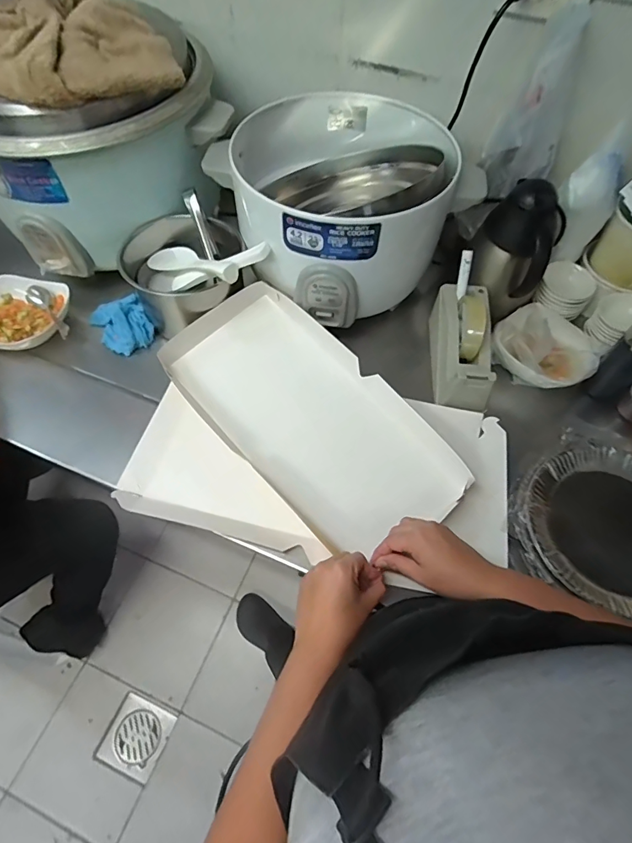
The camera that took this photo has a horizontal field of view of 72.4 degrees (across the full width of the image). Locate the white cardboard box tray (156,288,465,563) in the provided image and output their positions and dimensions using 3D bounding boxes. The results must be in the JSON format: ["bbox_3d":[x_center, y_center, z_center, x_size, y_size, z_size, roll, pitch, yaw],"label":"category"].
[{"bbox_3d":[-0.016,-0.014,0.653,0.221,0.037,0.467,-44,77,-1],"label":"white cardboard box tray"}]

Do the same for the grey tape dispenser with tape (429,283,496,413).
[{"bbox_3d":[0.231,-0.125,0.680,0.081,0.096,0.204,7,59,2],"label":"grey tape dispenser with tape"}]

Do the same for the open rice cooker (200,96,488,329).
[{"bbox_3d":[0.038,-0.363,0.729,0.335,0.177,0.329,-31,65,-18],"label":"open rice cooker"}]

